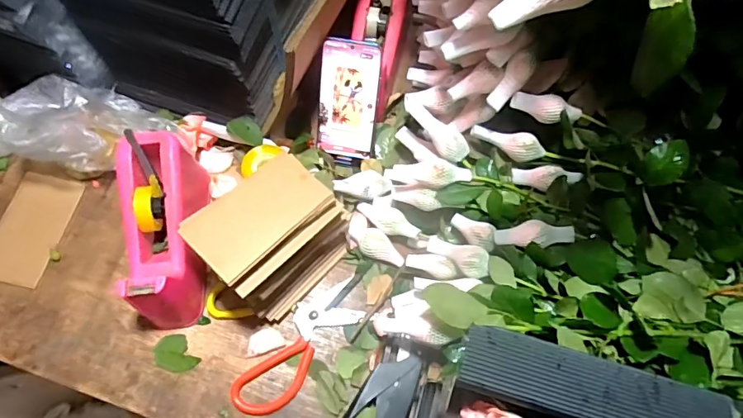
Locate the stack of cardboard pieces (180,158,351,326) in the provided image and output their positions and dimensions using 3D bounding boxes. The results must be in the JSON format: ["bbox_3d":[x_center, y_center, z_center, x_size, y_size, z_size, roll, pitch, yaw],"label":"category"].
[{"bbox_3d":[-0.108,0.030,0.531,0.117,0.118,0.151,39,71,13],"label":"stack of cardboard pieces"}]

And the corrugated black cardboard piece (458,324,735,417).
[{"bbox_3d":[0.174,0.140,0.370,0.207,0.010,0.049,16,67,3],"label":"corrugated black cardboard piece"}]

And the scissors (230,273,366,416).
[{"bbox_3d":[-0.077,0.149,0.543,0.066,0.011,0.191,40,71,13],"label":"scissors"}]

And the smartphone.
[{"bbox_3d":[-0.029,-0.136,0.596,0.072,0.145,0.012,7,28,0],"label":"smartphone"}]

